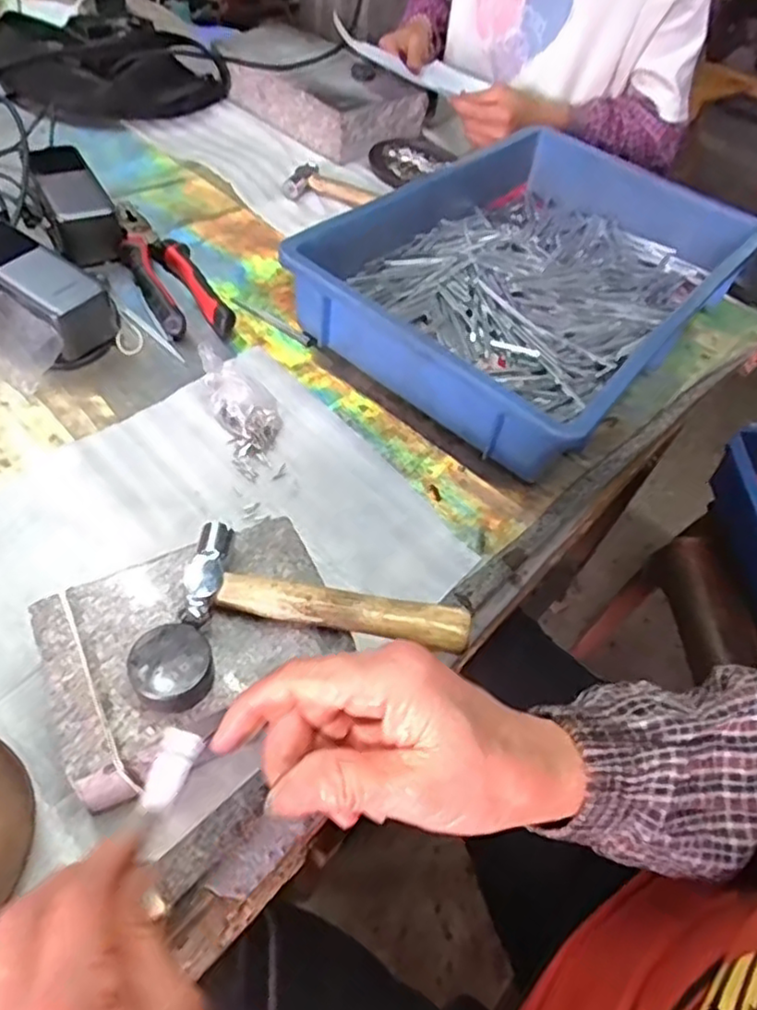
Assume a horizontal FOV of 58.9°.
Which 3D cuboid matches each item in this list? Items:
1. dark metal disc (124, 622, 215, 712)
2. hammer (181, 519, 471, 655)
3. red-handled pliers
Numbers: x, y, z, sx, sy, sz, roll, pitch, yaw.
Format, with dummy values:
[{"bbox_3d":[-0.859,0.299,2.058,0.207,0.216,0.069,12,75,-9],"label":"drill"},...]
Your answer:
[{"bbox_3d":[-0.100,0.079,0.324,0.037,0.022,0.035,-35,65,-31],"label":"dark metal disc"},{"bbox_3d":[-0.026,0.048,0.360,0.150,0.015,0.055,10,51,-2],"label":"hammer"},{"bbox_3d":[-0.199,-0.218,0.615,0.055,0.023,0.202,-23,59,-26],"label":"red-handled pliers"}]

